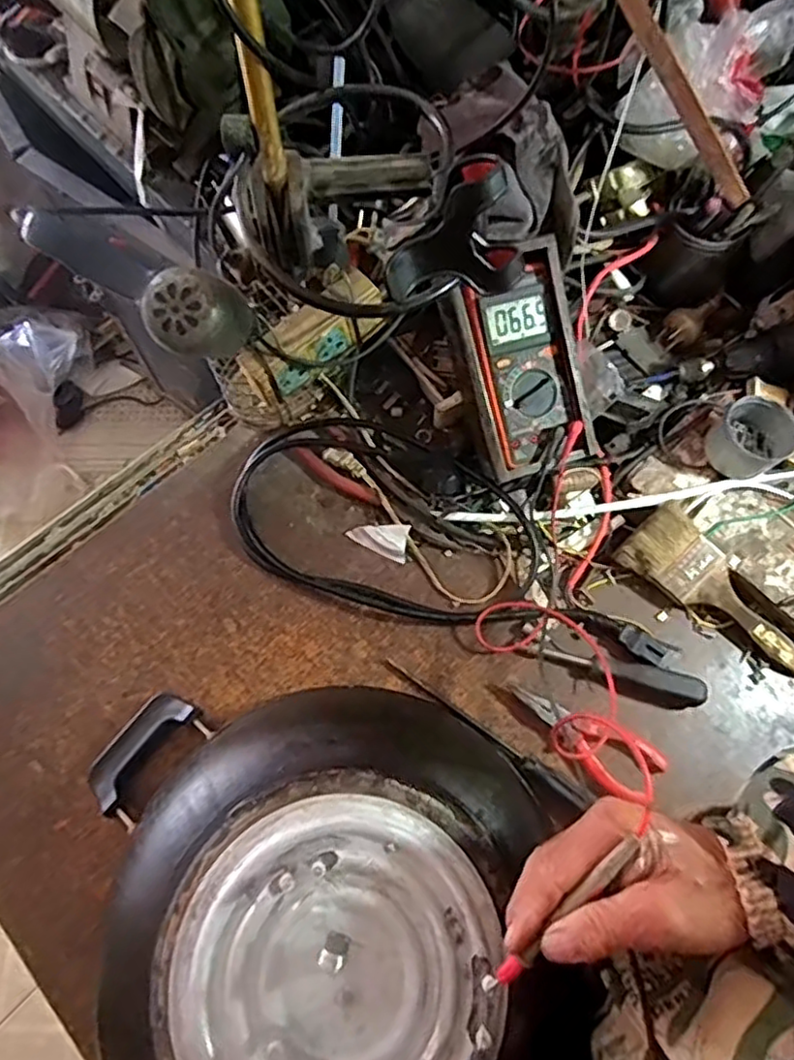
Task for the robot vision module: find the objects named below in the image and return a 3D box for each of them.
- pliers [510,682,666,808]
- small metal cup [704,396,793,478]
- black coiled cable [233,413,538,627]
[{"bbox_3d":[0.163,0.177,0.576,0.140,0.024,0.052,34,72,12],"label":"pliers"},{"bbox_3d":[0.335,-0.084,0.629,0.069,0.048,0.064,0,69,0],"label":"small metal cup"},{"bbox_3d":[-0.009,-0.015,0.630,0.306,0.028,0.176,16,69,6],"label":"black coiled cable"}]

